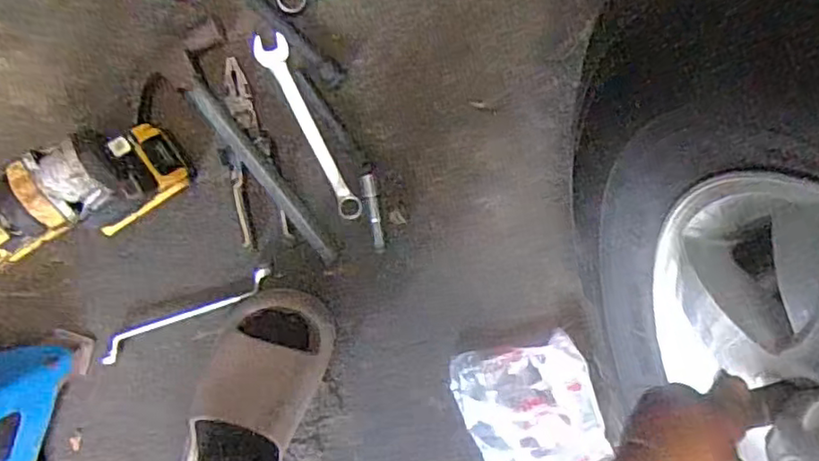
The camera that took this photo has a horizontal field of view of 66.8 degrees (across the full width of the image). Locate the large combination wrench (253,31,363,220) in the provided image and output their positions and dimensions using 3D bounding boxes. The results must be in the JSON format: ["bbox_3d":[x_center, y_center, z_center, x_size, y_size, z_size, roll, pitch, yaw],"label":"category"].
[{"bbox_3d":[-0.108,-0.112,0.681,0.033,0.009,0.215,-27,98,-1],"label":"large combination wrench"}]

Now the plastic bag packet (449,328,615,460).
[{"bbox_3d":[0.143,0.214,0.729,0.152,0.029,0.177,-17,98,-2],"label":"plastic bag packet"}]

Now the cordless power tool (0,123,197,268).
[{"bbox_3d":[-0.275,-0.043,0.557,0.137,0.248,0.077,-36,98,1],"label":"cordless power tool"}]

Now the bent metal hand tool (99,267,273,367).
[{"bbox_3d":[-0.248,0.094,0.692,0.204,0.013,0.024,-26,98,2],"label":"bent metal hand tool"}]

